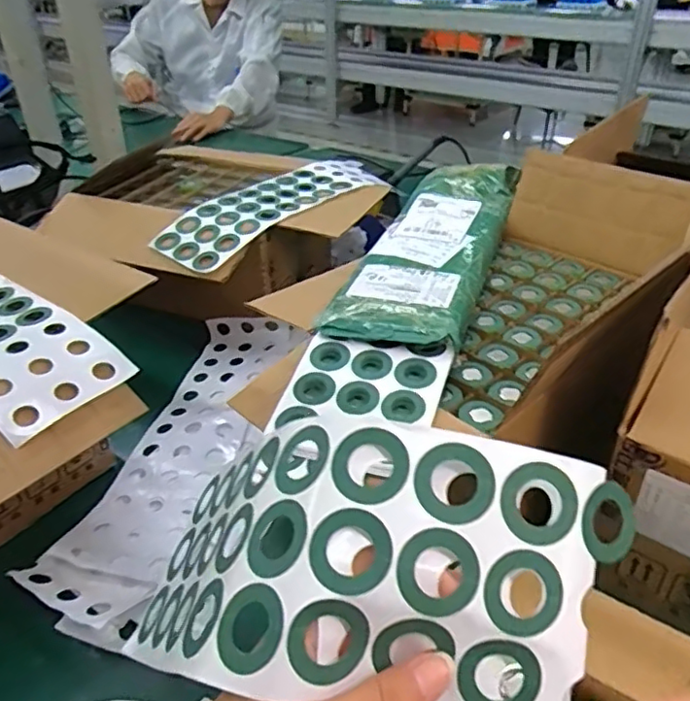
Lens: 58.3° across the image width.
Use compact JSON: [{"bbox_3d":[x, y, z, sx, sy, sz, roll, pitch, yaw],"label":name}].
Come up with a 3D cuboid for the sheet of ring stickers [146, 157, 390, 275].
[{"bbox_3d":[-0.086,-0.191,0.819,0.119,0.038,0.344,26,43,34],"label":"sheet of ring stickers"}]

